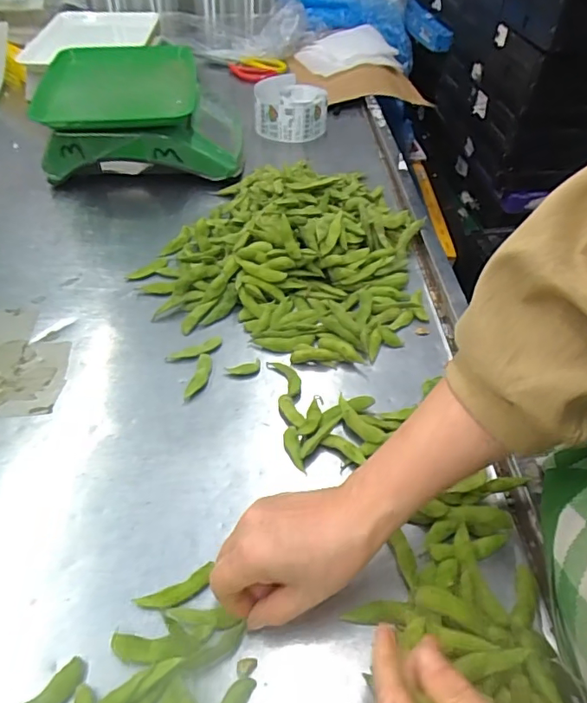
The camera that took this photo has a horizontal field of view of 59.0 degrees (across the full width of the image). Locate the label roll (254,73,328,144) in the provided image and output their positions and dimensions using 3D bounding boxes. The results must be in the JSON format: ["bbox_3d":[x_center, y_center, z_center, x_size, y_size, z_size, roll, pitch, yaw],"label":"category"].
[{"bbox_3d":[-0.004,-0.438,0.928,0.124,0.070,0.136,2,46,0],"label":"label roll"}]

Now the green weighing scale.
[{"bbox_3d":[-0.235,-0.373,0.825,0.288,0.123,0.265,-4,46,-6],"label":"green weighing scale"}]

